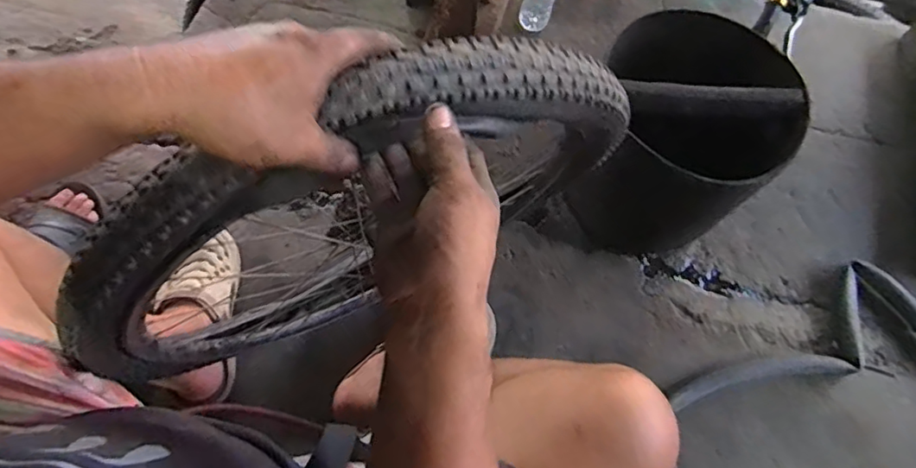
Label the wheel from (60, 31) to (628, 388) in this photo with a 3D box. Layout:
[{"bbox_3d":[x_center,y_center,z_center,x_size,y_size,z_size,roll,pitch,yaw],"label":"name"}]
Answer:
[{"bbox_3d":[-0.110,0.004,0.646,0.567,0.578,0.088,-21,71,-11],"label":"wheel"}]

